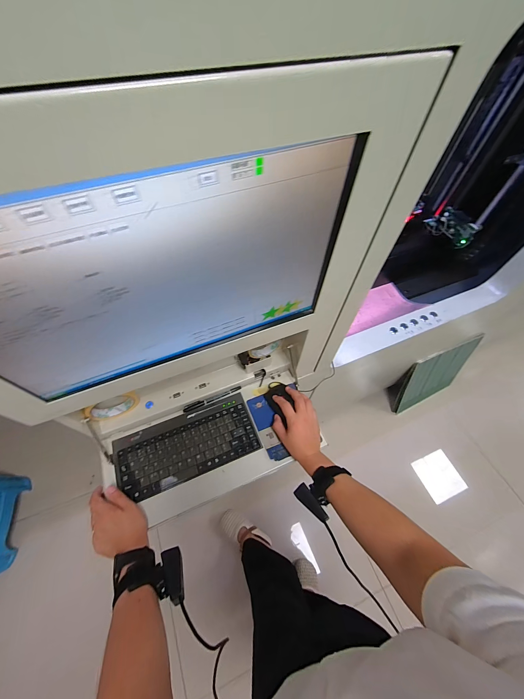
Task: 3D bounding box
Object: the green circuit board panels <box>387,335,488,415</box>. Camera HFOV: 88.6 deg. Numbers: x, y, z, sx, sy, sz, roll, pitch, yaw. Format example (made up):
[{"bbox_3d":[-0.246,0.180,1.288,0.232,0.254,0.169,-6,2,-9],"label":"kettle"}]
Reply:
[{"bbox_3d":[0.854,0.138,1.354,0.364,0.408,0.142,-22,63,-14],"label":"green circuit board panels"}]

